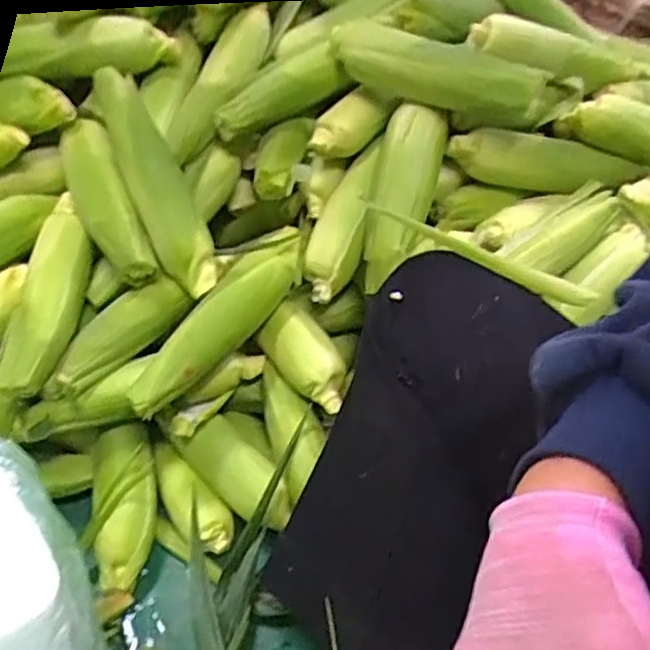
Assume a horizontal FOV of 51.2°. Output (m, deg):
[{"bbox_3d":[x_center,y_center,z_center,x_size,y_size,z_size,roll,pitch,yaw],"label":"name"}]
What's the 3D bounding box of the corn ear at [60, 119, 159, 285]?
[{"bbox_3d":[-0.219,-0.127,0.665,0.048,0.051,0.196,-22,69,-21],"label":"corn ear"}]

